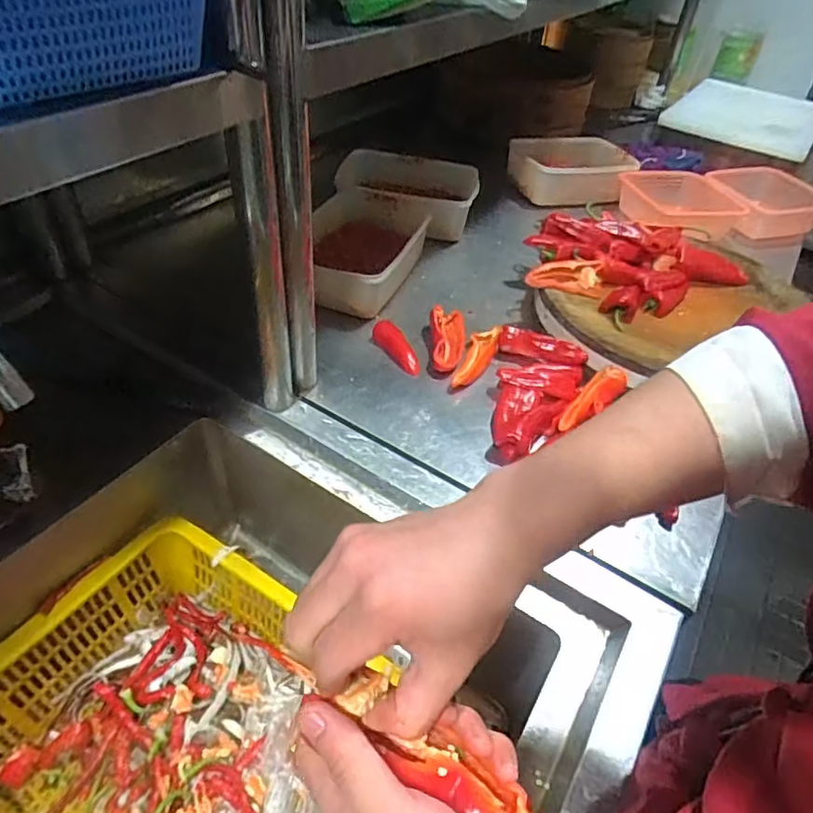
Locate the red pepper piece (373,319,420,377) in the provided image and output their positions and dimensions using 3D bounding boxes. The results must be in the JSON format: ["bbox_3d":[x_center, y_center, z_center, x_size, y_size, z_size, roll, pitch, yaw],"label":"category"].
[{"bbox_3d":[-0.014,-0.085,0.825,0.035,0.023,0.109,-16,48,-21],"label":"red pepper piece"}]

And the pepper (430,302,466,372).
[{"bbox_3d":[0.061,-0.097,0.833,0.052,0.036,0.120,4,44,-2],"label":"pepper"}]

